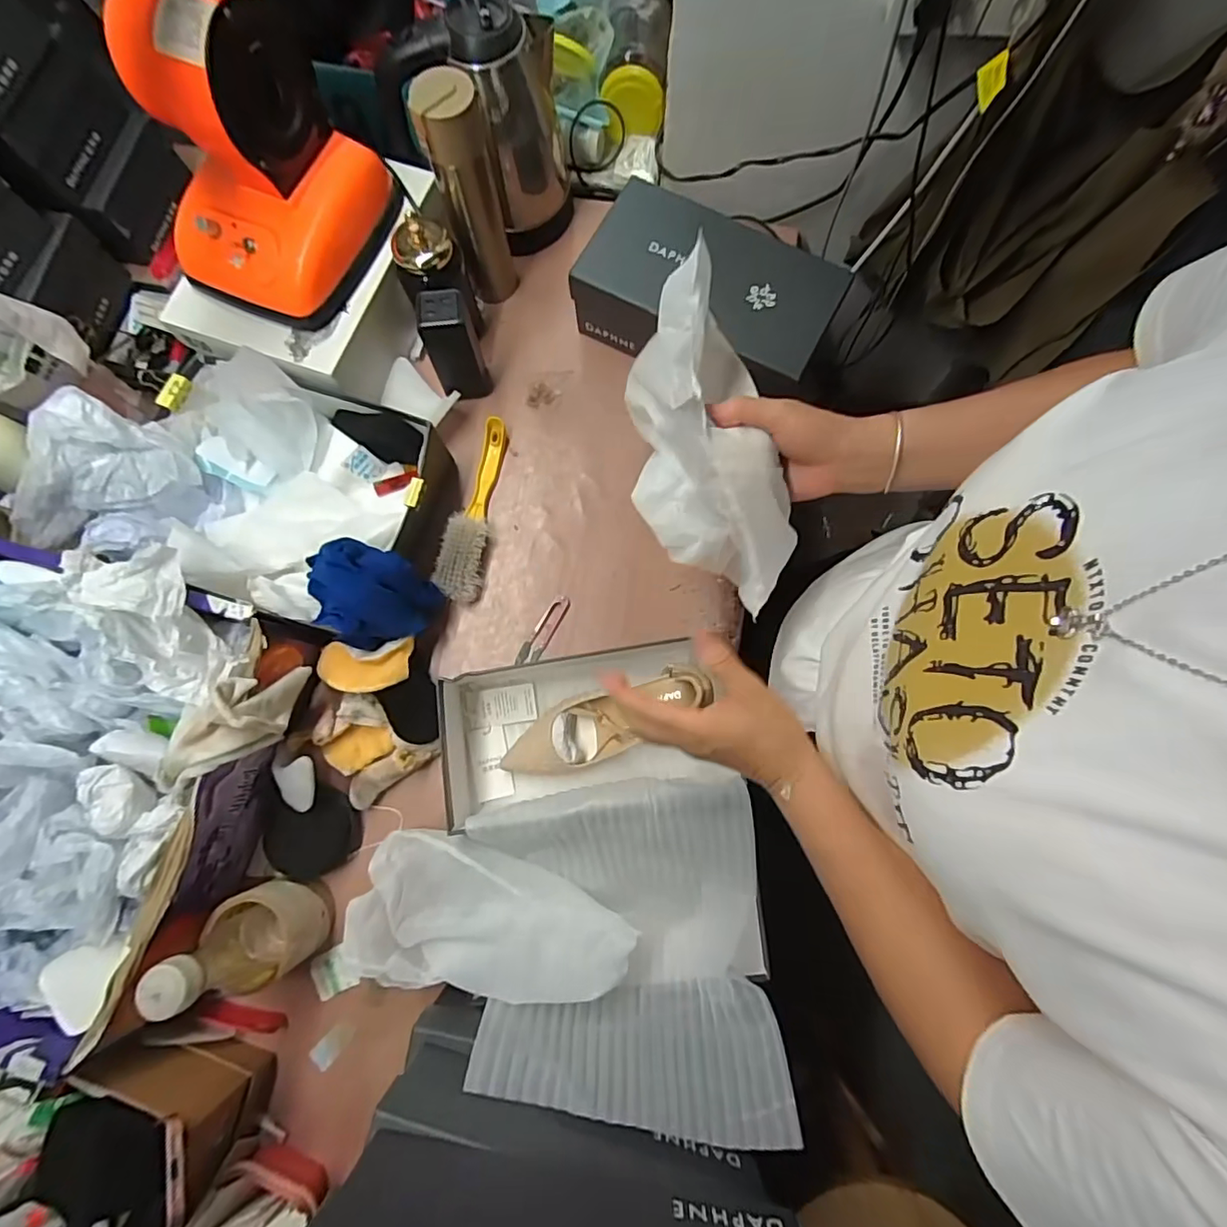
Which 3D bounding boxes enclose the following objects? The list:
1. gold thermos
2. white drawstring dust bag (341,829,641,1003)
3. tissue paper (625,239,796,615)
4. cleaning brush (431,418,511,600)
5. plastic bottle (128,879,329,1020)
[{"bbox_3d":[-0.164,-0.481,0.648,0.073,0.240,0.055,-17,78,-3],"label":"gold thermos"},{"bbox_3d":[-0.123,0.300,0.532,0.278,0.049,0.145,5,78,2],"label":"white drawstring dust bag"},{"bbox_3d":[0.071,-0.124,0.413,0.103,0.144,0.214,-12,78,-2],"label":"tissue paper"},{"bbox_3d":[-0.175,-0.131,0.682,0.053,0.034,0.233,7,78,2],"label":"cleaning brush"},{"bbox_3d":[-0.345,0.307,0.507,0.075,0.176,0.084,-31,79,-6],"label":"plastic bottle"}]

